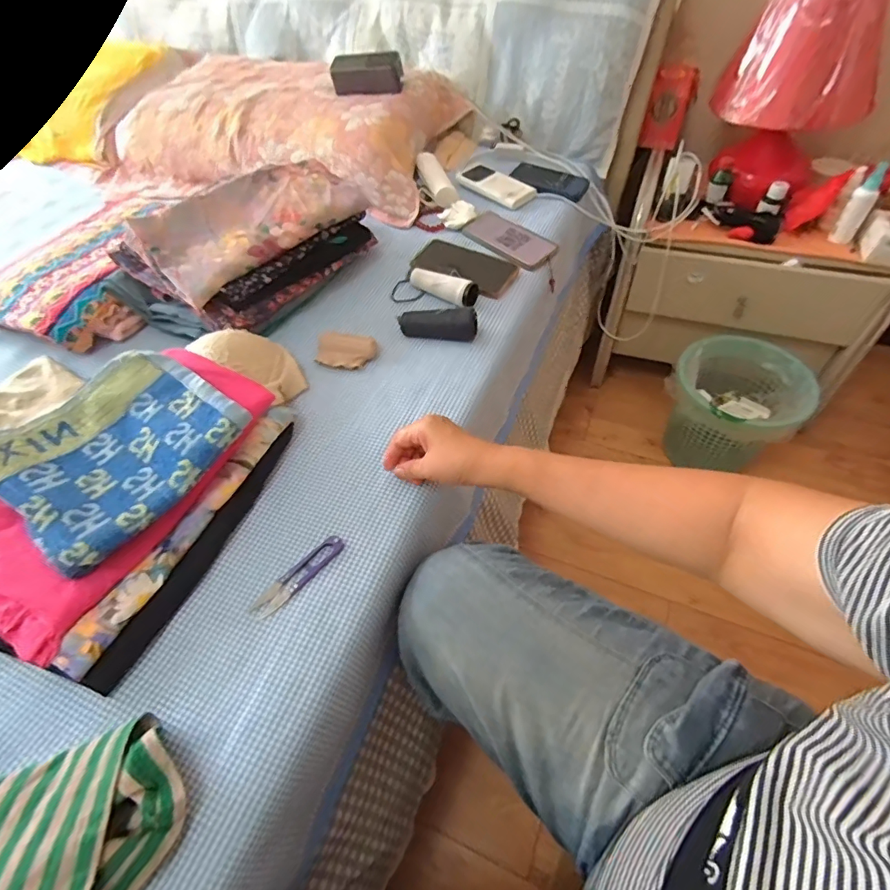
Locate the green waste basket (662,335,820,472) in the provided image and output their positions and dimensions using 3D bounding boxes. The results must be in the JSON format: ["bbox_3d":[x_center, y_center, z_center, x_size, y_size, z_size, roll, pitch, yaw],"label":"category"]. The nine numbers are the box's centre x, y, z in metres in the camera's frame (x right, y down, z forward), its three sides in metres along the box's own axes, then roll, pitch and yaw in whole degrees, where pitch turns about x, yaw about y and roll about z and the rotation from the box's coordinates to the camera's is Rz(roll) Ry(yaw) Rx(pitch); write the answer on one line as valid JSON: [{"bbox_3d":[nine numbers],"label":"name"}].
[{"bbox_3d":[0.589,-0.054,1.033,0.238,0.267,0.217,31,60,24],"label":"green waste basket"}]

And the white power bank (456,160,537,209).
[{"bbox_3d":[0.092,-0.486,0.890,0.077,0.019,0.163,-36,59,-22],"label":"white power bank"}]

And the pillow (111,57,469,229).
[{"bbox_3d":[-0.289,-0.642,0.961,0.641,0.130,0.450,25,55,19],"label":"pillow"}]

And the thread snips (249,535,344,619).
[{"bbox_3d":[-0.143,0.126,0.468,0.021,0.012,0.100,35,58,25],"label":"thread snips"}]

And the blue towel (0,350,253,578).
[{"bbox_3d":[-0.328,0.003,0.477,0.173,0.056,0.206,27,59,22],"label":"blue towel"}]

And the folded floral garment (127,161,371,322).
[{"bbox_3d":[-0.270,-0.316,0.676,0.148,0.061,0.300,31,60,24],"label":"folded floral garment"}]

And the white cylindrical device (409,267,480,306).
[{"bbox_3d":[-0.005,-0.240,0.719,0.111,0.031,0.032,23,54,18],"label":"white cylindrical device"}]

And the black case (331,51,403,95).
[{"bbox_3d":[-0.147,-0.688,0.886,0.134,0.048,0.060,1,53,4],"label":"black case"}]

